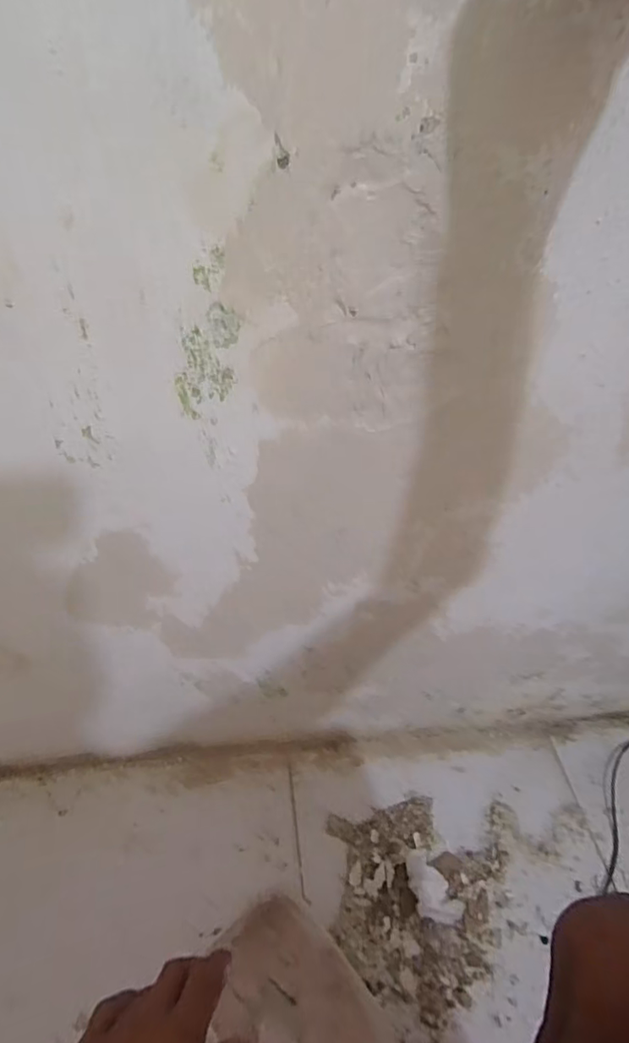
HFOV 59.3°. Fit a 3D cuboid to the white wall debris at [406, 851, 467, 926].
[{"bbox_3d":[0.138,0.443,0.663,0.050,0.034,0.084,-29,56,-31],"label":"white wall debris"}]

